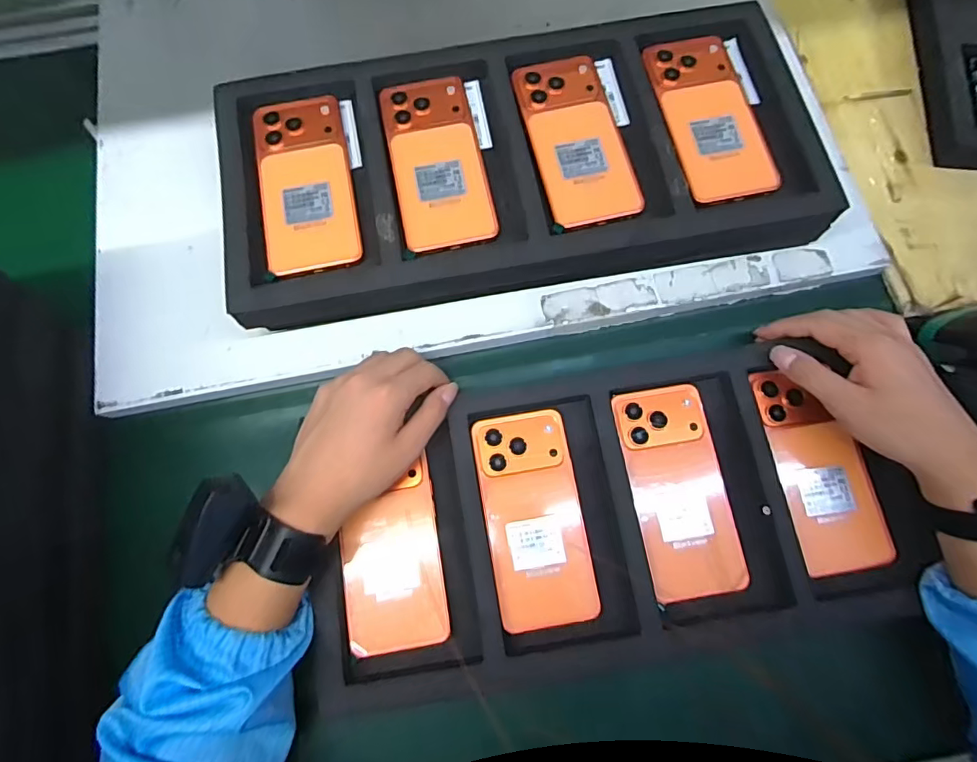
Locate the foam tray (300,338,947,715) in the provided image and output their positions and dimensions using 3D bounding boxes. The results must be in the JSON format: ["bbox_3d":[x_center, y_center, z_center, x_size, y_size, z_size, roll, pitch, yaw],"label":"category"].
[{"bbox_3d":[0.093,0.100,0.417,0.444,0.038,0.238,-6,72,-1],"label":"foam tray"}]

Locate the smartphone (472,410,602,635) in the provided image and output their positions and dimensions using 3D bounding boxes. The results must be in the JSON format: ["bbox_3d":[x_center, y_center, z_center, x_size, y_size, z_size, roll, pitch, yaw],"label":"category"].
[{"bbox_3d":[0.036,0.106,0.411,0.075,0.012,0.161,-9,73,-2],"label":"smartphone"}]

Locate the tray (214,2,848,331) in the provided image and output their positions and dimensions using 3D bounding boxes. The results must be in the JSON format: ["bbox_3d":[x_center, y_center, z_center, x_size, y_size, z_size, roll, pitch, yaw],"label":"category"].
[{"bbox_3d":[0.026,-0.182,0.457,0.478,0.066,0.230,-9,73,-2],"label":"tray"}]

